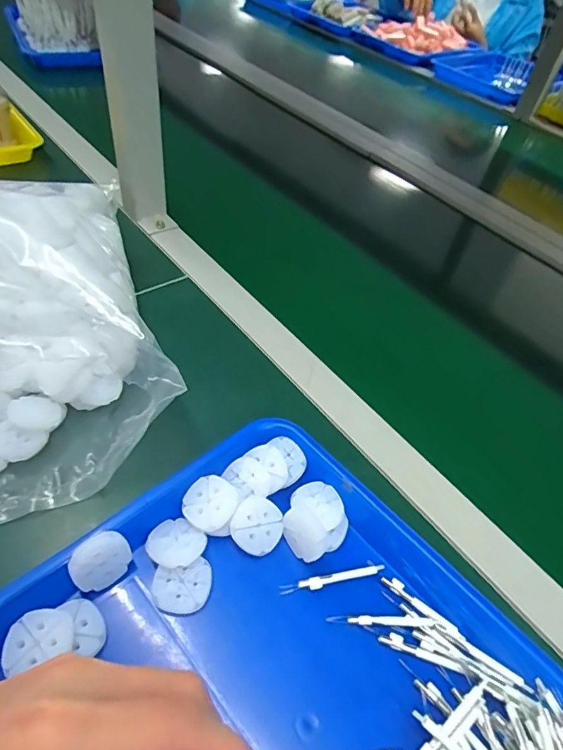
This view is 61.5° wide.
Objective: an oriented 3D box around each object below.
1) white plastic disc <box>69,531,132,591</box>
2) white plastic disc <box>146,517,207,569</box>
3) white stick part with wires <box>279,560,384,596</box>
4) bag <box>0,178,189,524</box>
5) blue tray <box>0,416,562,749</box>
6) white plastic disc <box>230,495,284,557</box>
[{"bbox_3d":[-0.110,0.115,0.289,0.035,0.034,0.004,-25,29,-35],"label":"white plastic disc"},{"bbox_3d":[-0.069,0.110,0.308,0.033,0.007,0.031,4,49,-5],"label":"white plastic disc"},{"bbox_3d":[0.034,0.134,0.312,0.071,0.004,0.008,-8,51,-15],"label":"white stick part with wires"},{"bbox_3d":[-0.239,-0.051,0.390,0.235,0.131,0.329,-14,53,-19],"label":"bag"},{"bbox_3d":[0.023,0.187,0.259,0.252,0.048,0.321,-32,58,-30],"label":"blue tray"},{"bbox_3d":[-0.016,0.101,0.319,0.035,0.004,0.036,7,69,-18],"label":"white plastic disc"}]

